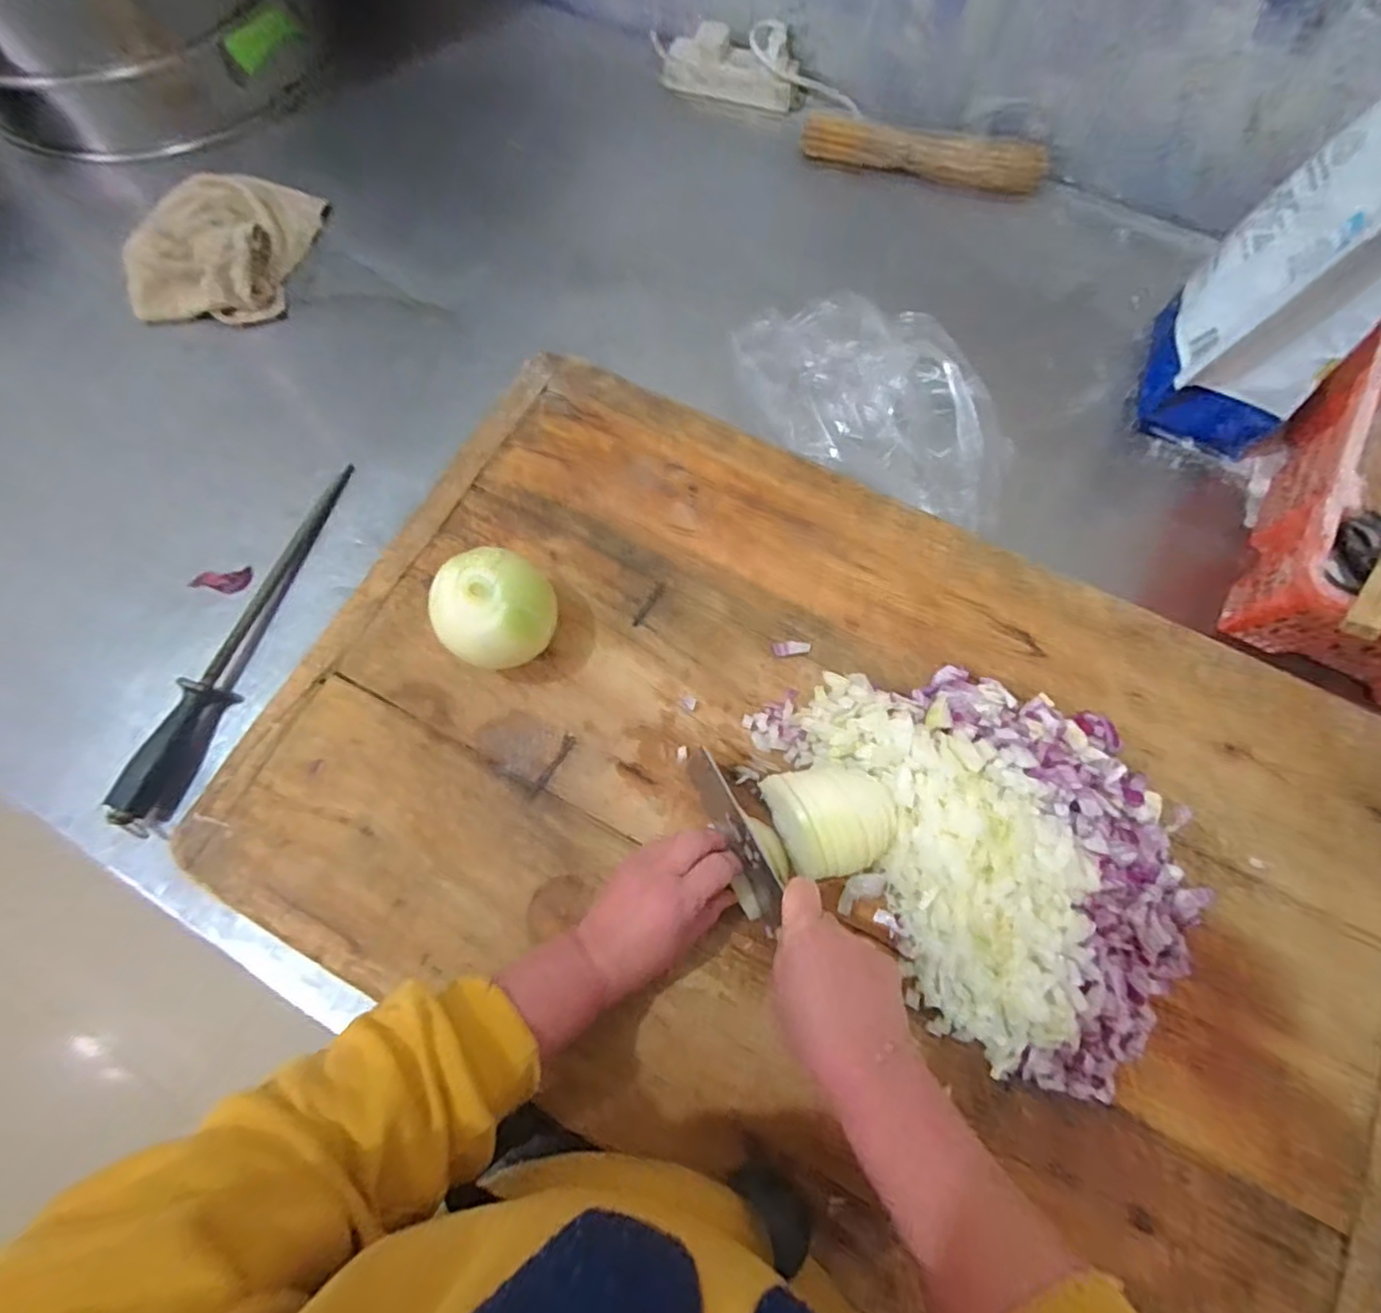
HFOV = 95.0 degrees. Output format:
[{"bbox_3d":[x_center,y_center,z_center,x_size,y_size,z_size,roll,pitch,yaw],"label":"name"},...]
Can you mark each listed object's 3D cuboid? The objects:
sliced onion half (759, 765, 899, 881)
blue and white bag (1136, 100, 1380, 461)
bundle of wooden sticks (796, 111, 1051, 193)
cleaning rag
[{"bbox_3d":[0.111,0.123,0.486,0.087,0.045,0.087,-18,72,-4],"label":"sliced onion half"},{"bbox_3d":[0.552,-0.346,0.582,0.113,0.244,0.183,19,73,8],"label":"blue and white bag"},{"bbox_3d":[0.290,-0.636,0.795,0.299,0.041,0.044,14,72,7],"label":"bundle of wooden sticks"},{"bbox_3d":[-0.549,-0.486,0.739,0.185,0.059,0.210,3,71,3],"label":"cleaning rag"}]

